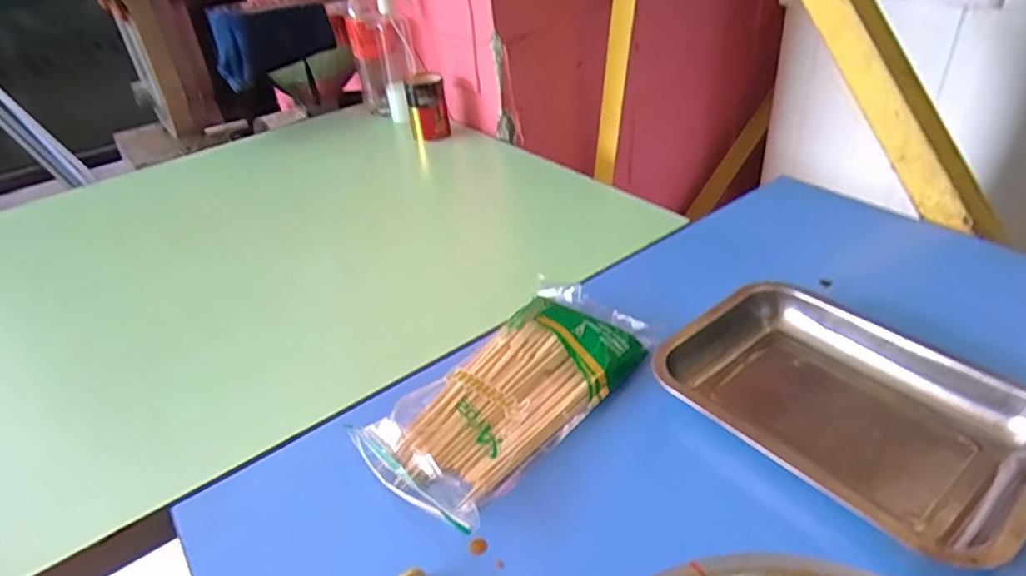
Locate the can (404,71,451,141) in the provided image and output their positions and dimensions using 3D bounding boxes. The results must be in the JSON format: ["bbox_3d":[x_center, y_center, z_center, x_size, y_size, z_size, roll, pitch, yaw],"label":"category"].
[{"bbox_3d":[-0.147,-0.312,1.057,0.066,0.106,0.056,-9,35,-4],"label":"can"}]

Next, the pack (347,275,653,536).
[{"bbox_3d":[0.003,0.083,0.523,0.127,0.029,0.256,25,46,36],"label":"pack"}]

